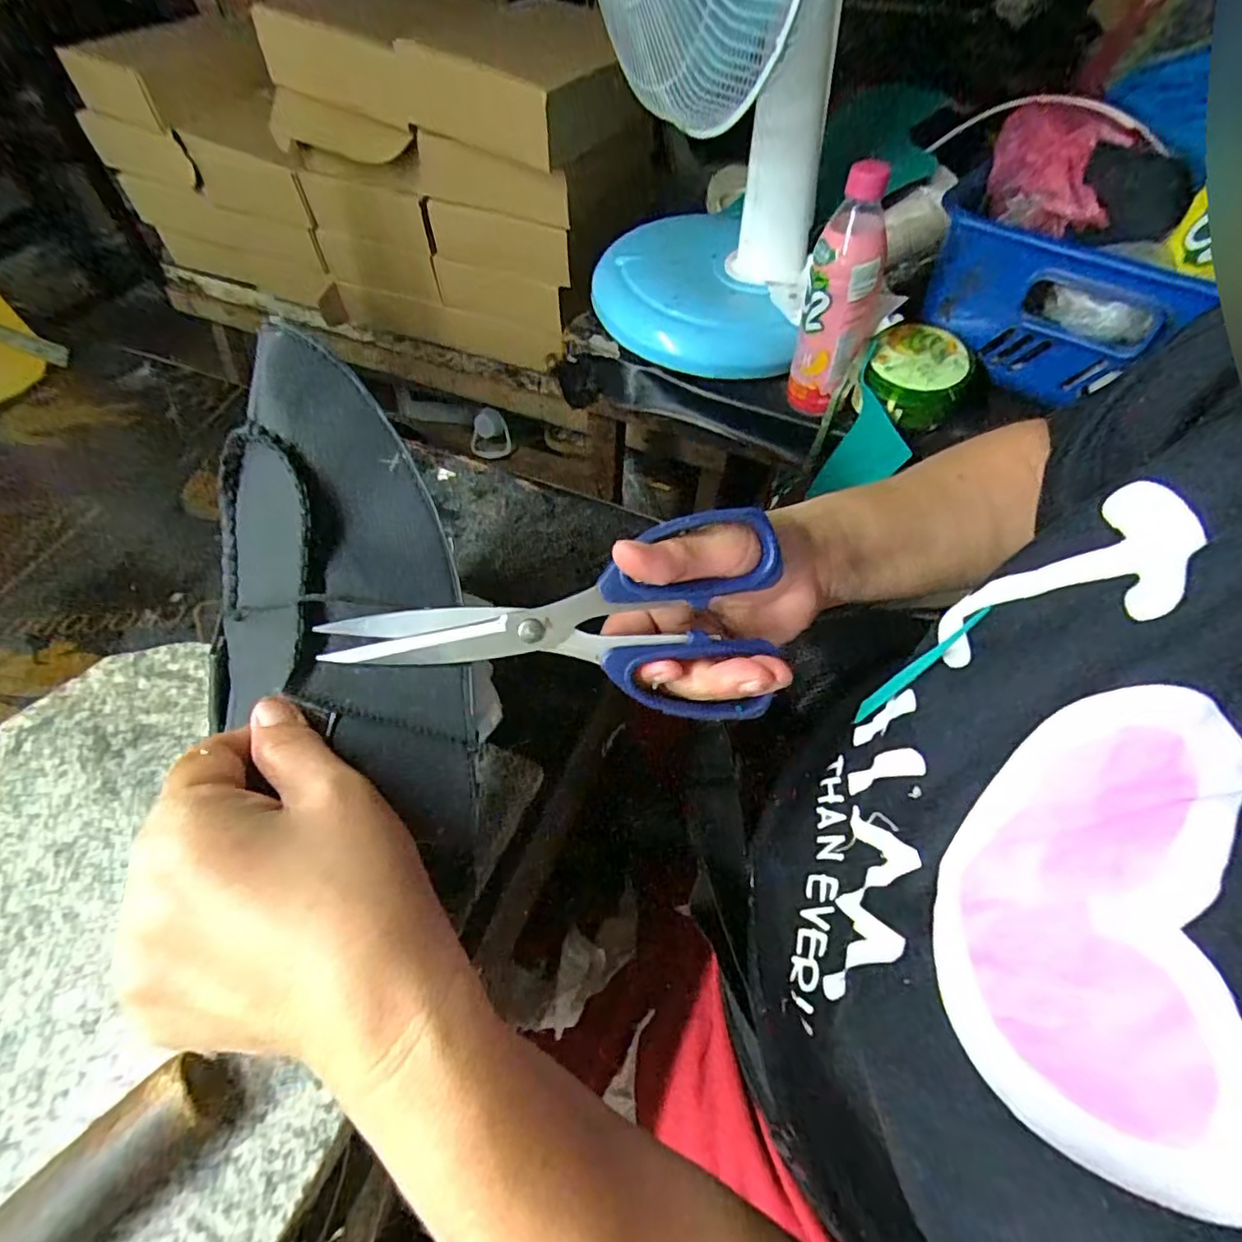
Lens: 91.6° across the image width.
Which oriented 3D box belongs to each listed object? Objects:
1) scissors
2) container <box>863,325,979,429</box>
[{"bbox_3d":[-0.026,0.002,0.251,0.179,0.088,0.007,-2,14,-6],"label":"scissors"},{"bbox_3d":[0.290,-0.235,0.592,0.095,0.056,0.098,30,60,17],"label":"container"}]

